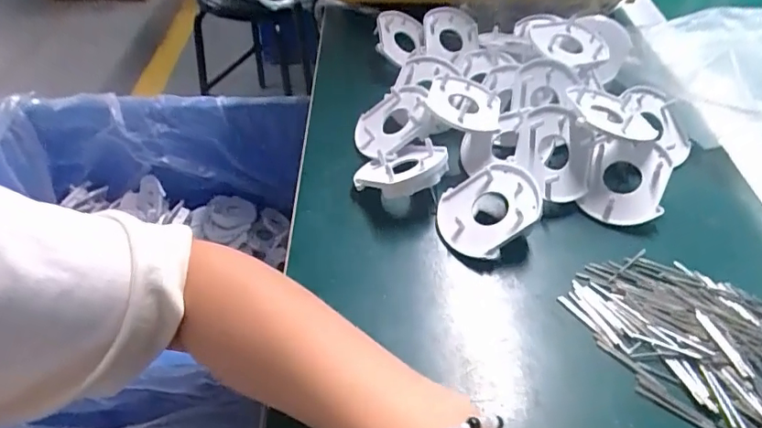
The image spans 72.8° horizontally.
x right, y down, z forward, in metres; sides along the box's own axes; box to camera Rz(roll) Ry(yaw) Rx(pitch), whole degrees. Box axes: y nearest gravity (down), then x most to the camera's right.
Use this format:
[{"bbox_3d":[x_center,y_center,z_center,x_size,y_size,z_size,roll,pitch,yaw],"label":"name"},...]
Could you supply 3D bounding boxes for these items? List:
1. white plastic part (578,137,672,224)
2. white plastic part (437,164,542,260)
[{"bbox_3d":[0.177,-0.025,0.374,0.053,0.016,0.068,13,75,19],"label":"white plastic part"},{"bbox_3d":[0.073,-0.003,0.351,0.069,0.011,0.059,-27,52,14],"label":"white plastic part"}]

